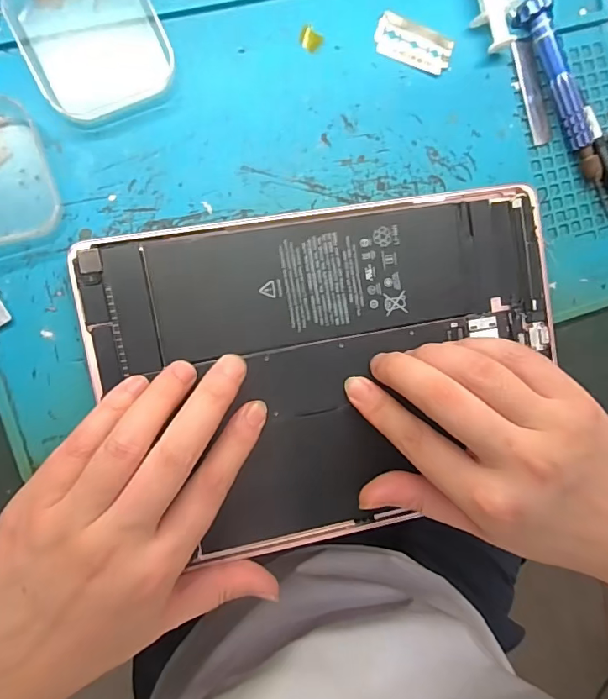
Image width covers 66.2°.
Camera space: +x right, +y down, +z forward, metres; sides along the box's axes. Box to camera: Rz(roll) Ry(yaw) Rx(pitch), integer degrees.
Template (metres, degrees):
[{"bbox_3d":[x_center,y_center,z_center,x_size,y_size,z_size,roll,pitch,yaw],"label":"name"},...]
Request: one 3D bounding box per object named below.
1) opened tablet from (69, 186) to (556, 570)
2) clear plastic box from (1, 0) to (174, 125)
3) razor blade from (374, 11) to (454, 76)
[{"bbox_3d":[0.020,0.012,0.252,0.242,0.007,0.171,-10,95,-9],"label":"opened tablet"},{"bbox_3d":[-0.102,-0.152,0.223,0.064,0.013,0.070,-27,97,-7],"label":"clear plastic box"},{"bbox_3d":[0.060,-0.165,0.251,0.043,0.004,0.022,14,91,-10],"label":"razor blade"}]

